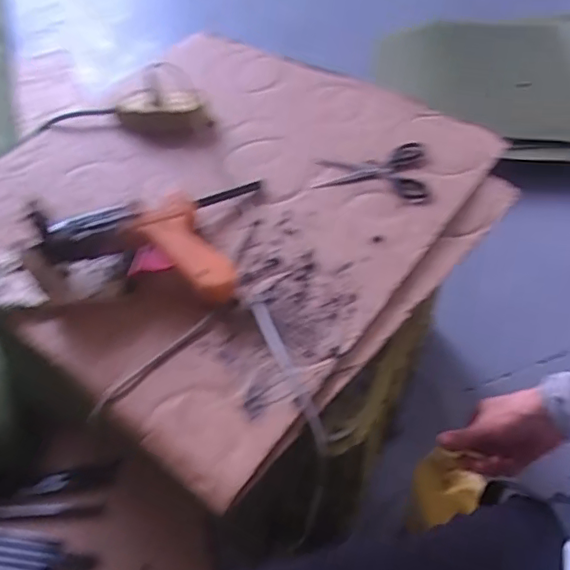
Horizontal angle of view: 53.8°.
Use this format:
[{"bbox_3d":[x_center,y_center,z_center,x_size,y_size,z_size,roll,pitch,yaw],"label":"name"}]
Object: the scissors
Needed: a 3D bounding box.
[{"bbox_3d":[0.105,-0.141,0.694,0.131,0.008,0.094,1,52,3],"label":"scissors"}]

